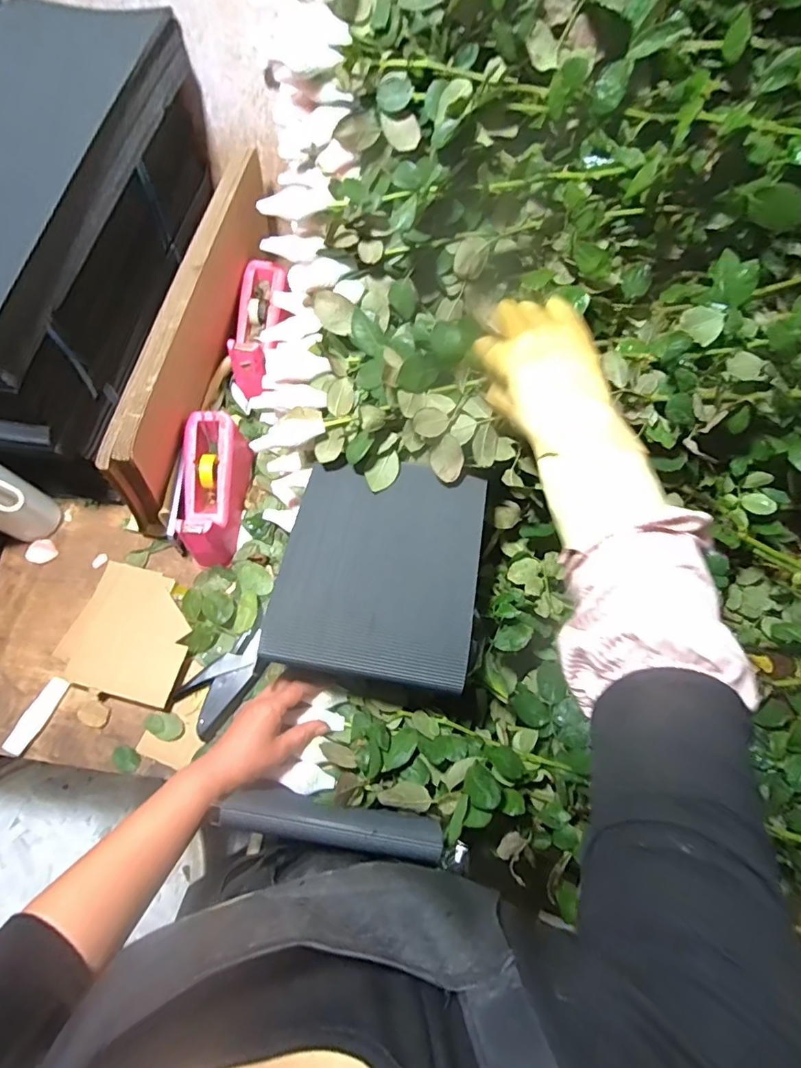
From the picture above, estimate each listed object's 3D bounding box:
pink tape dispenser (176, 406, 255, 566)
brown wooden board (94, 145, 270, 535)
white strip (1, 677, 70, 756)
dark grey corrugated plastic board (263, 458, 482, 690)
[{"bbox_3d":[-0.268,-0.063,0.712,0.073,0.087,0.201,4,69,-1],"label":"pink tape dispenser"},{"bbox_3d":[-0.285,-0.284,0.726,0.034,0.199,0.543,13,72,0],"label":"brown wooden board"},{"bbox_3d":[-0.464,0.231,0.642,0.027,0.015,0.098,25,70,7],"label":"white strip"},{"bbox_3d":[-0.019,0.032,0.551,0.207,0.029,0.245,11,69,2],"label":"dark grey corrugated plastic board"}]

